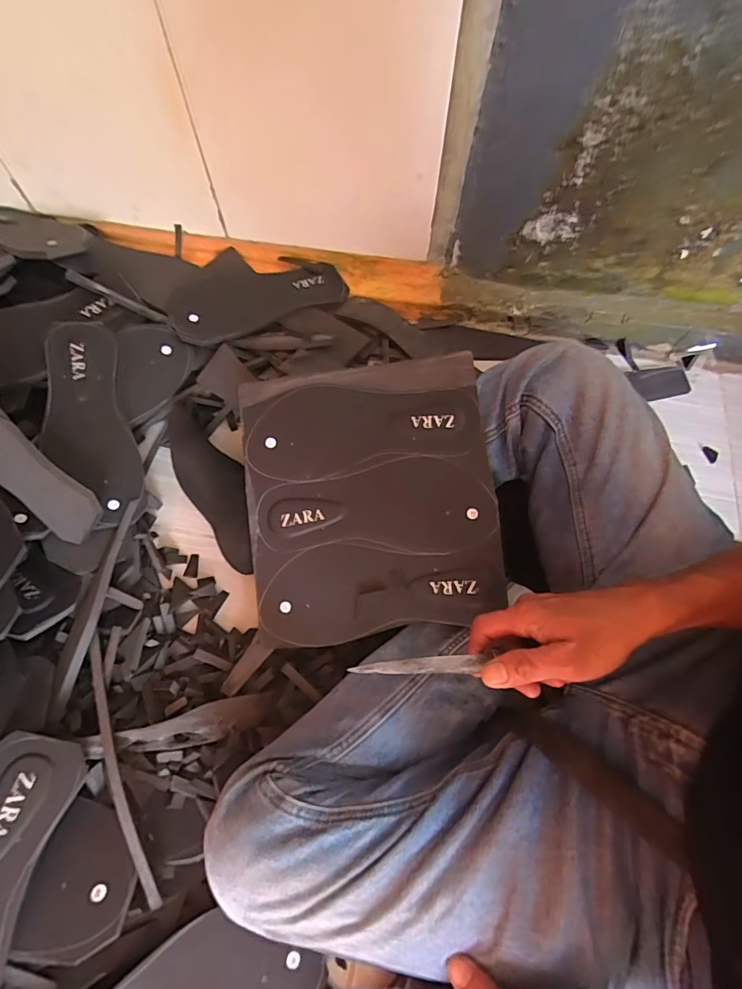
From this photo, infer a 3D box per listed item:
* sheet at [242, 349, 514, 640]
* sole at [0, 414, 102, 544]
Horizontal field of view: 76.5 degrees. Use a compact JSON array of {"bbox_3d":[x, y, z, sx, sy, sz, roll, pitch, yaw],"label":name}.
[{"bbox_3d":[-0.002,0.001,0.500,0.254,0.008,0.278,-7,84,4],"label":"sheet"},{"bbox_3d":[-0.389,-0.048,0.489,0.243,0.098,0.009,40,30,-6],"label":"sole"}]

